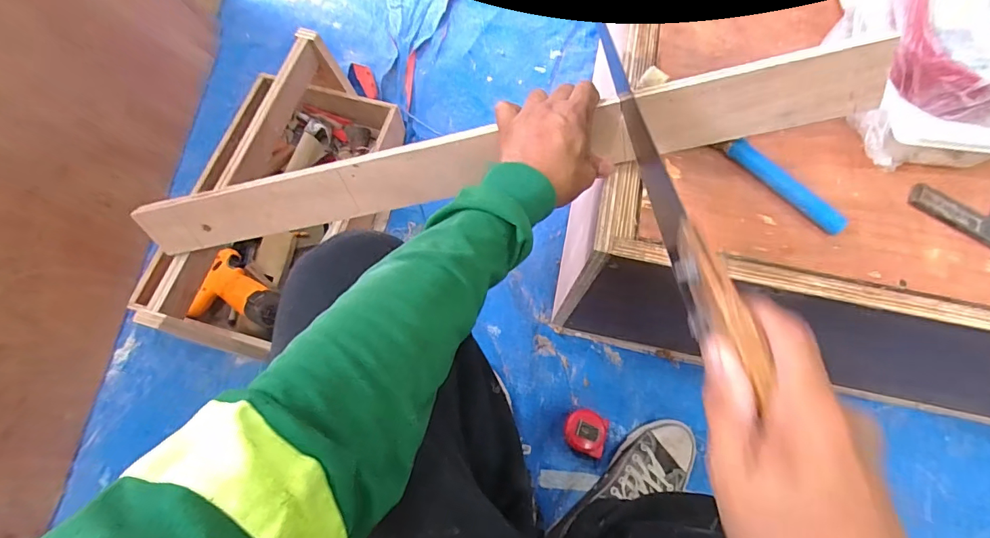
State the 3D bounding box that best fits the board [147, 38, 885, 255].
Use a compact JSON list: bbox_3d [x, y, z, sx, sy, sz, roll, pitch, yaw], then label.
[{"bbox_3d":[-0.027,-0.110,0.482,0.772,0.076,0.023,-10,36,11],"label":"board"}]

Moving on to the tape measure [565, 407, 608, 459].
[{"bbox_3d":[0.140,0.250,0.697,0.063,0.033,0.063,17,70,5],"label":"tape measure"}]

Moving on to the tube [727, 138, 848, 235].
[{"bbox_3d":[0.302,-0.085,0.473,0.019,0.018,0.137,-42,77,-12],"label":"tube"}]

